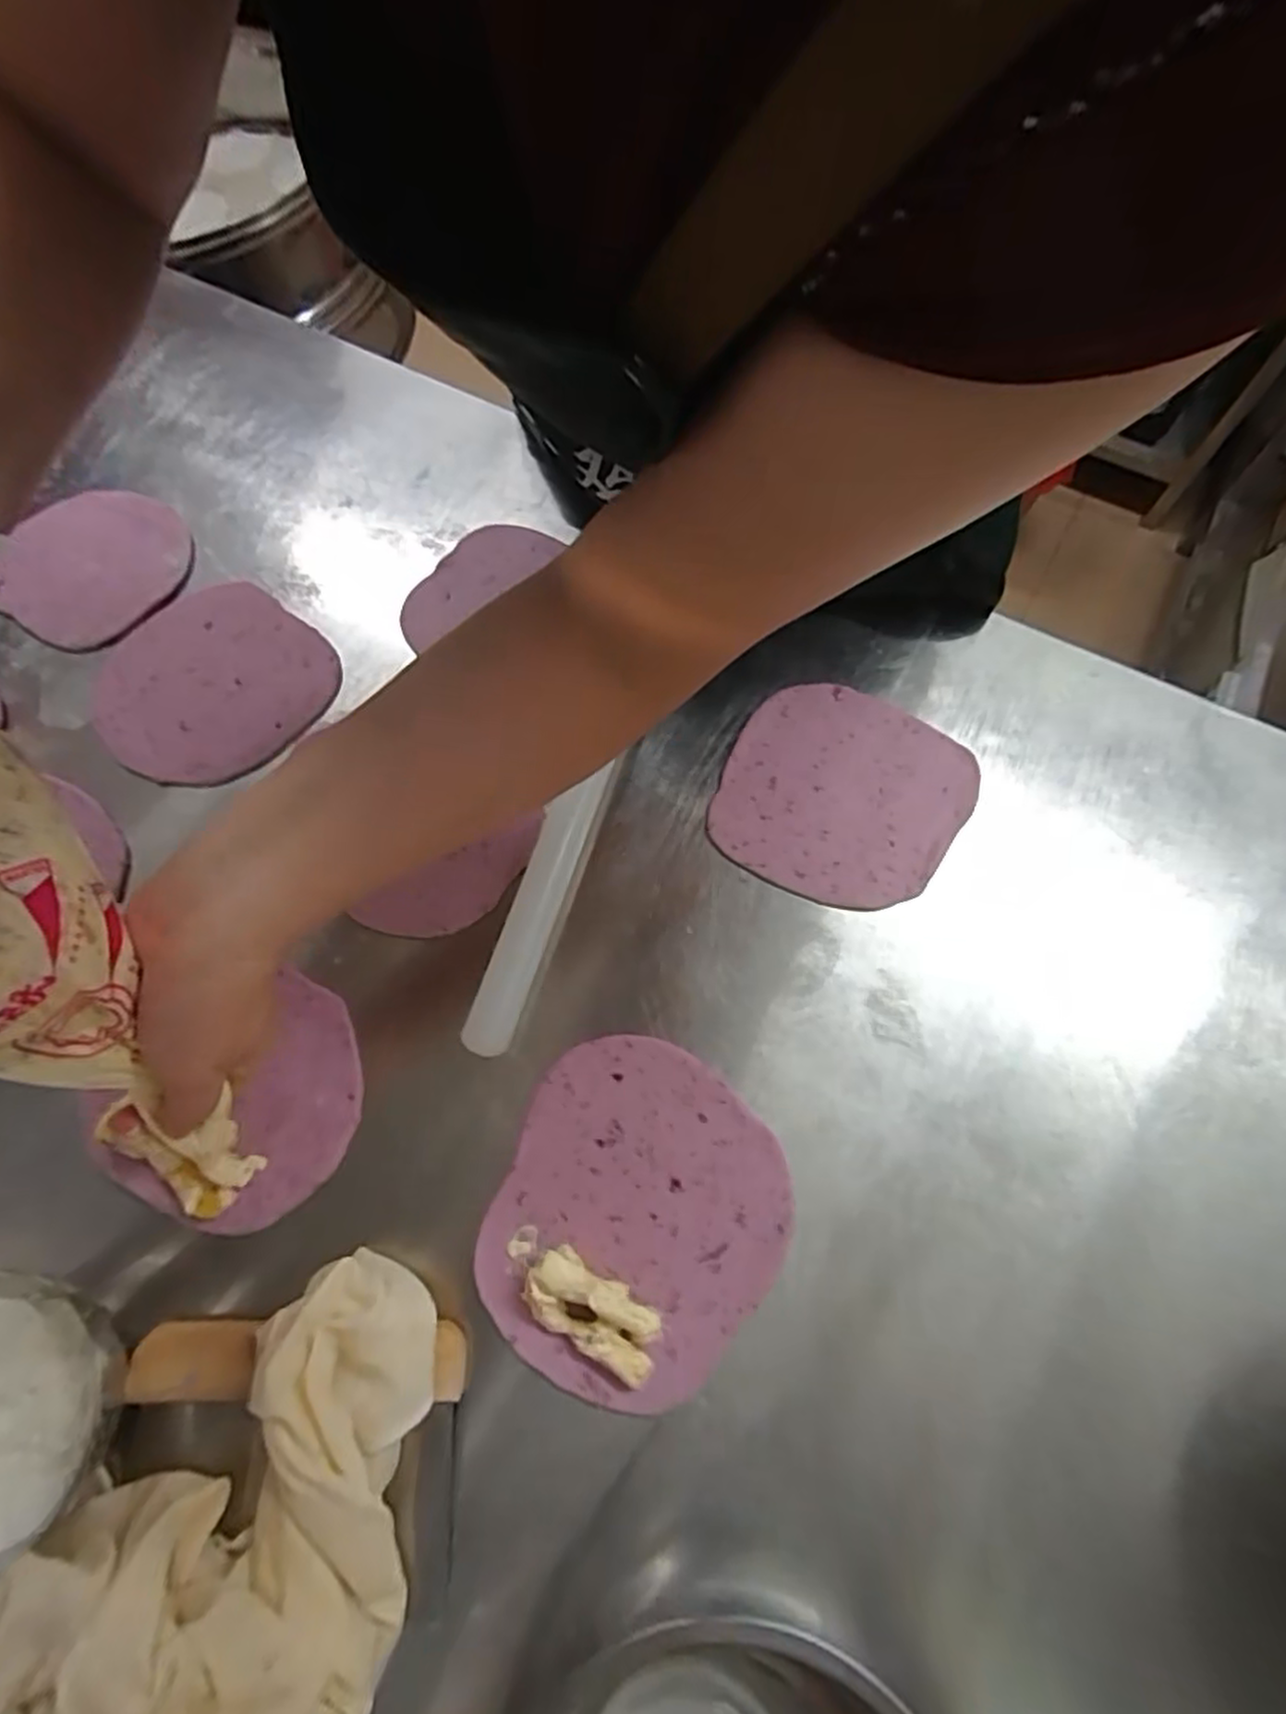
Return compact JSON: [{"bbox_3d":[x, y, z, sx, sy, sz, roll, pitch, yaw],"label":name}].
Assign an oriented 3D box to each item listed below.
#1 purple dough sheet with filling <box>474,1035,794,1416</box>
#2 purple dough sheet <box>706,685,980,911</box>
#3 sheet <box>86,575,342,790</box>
[{"bbox_3d":[-0.006,0.173,0.354,0.140,0.023,0.151,34,72,14],"label":"purple dough sheet with filling"},{"bbox_3d":[0.121,-0.040,0.450,0.140,0.006,0.144,33,72,13],"label":"purple dough sheet"},{"bbox_3d":[-0.290,-0.118,0.484,0.155,0.006,0.141,38,73,15],"label":"sheet"}]

